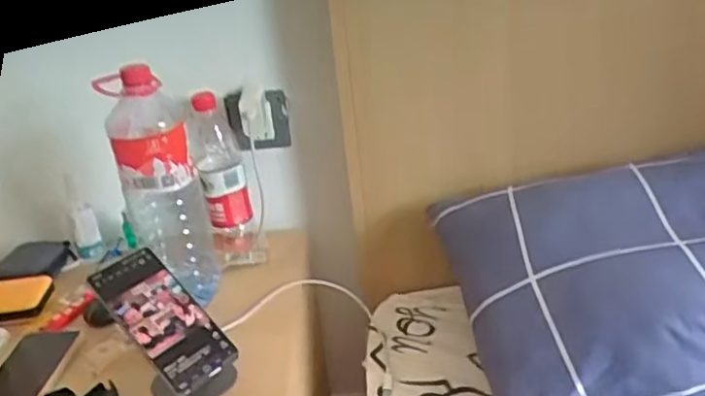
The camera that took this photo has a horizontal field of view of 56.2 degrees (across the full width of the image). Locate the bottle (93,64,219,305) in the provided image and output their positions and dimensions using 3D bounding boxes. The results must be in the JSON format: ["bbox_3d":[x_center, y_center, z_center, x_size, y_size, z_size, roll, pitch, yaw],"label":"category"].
[{"bbox_3d":[-0.242,0.004,0.850,0.090,0.304,0.088,-11,26,-9],"label":"bottle"}]

